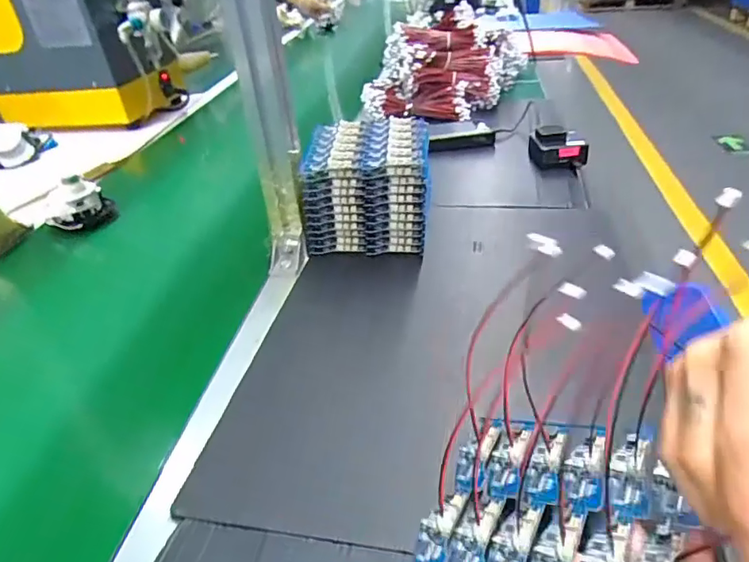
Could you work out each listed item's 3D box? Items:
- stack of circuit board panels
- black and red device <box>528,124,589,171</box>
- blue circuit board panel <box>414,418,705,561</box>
[{"bbox_3d":[-0.007,-0.112,0.652,0.148,0.133,0.119,-2,36,5],"label":"stack of circuit board panels"},{"bbox_3d":[0.286,-0.203,0.819,0.086,0.053,0.066,1,36,9],"label":"black and red device"},{"bbox_3d":[0.109,0.136,0.325,0.146,0.008,0.138,-9,26,40],"label":"blue circuit board panel"}]

